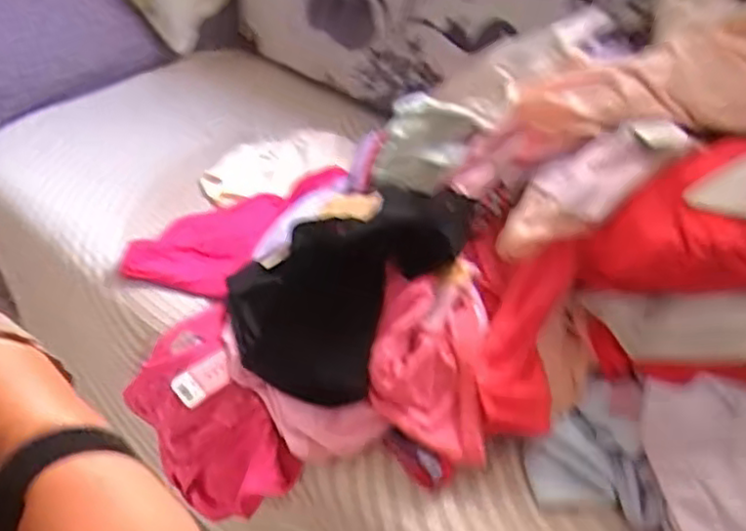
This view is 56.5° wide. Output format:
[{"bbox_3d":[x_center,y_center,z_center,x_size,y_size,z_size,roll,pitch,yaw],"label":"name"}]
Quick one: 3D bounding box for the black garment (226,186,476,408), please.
[{"bbox_3d":[-0.042,0.001,0.649,0.195,0.111,0.209,25,43,26],"label":"black garment"}]

